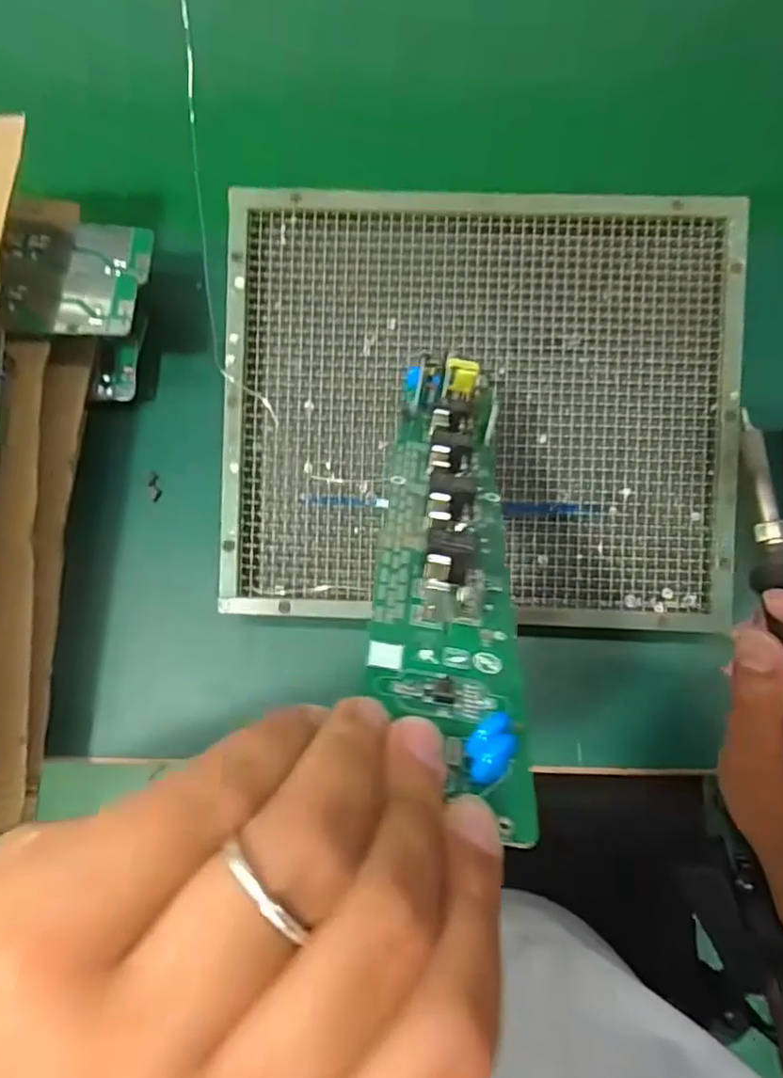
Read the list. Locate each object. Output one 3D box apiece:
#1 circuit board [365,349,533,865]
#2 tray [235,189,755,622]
[{"bbox_3d":[0.021,-0.011,0.237,0.048,0.023,0.238,2,41,1],"label":"circuit board"},{"bbox_3d":[0.052,-0.077,0.365,0.297,0.010,0.248,1,91,2],"label":"tray"}]

